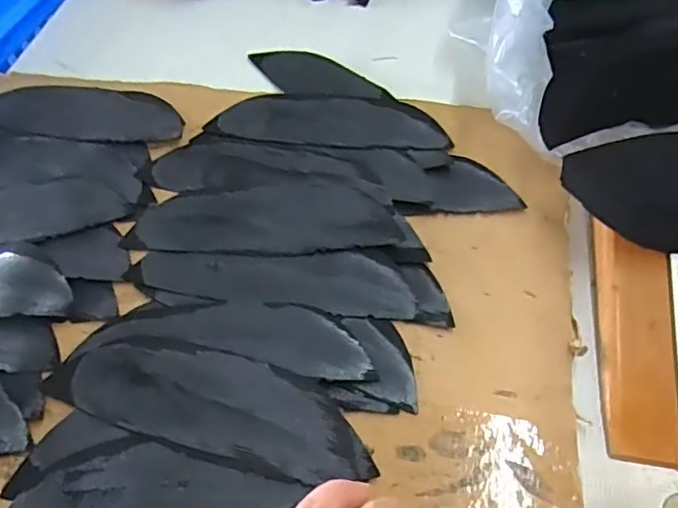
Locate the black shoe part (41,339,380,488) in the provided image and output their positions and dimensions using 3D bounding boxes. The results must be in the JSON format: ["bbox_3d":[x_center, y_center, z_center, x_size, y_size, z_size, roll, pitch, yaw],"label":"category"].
[{"bbox_3d":[-0.058,0.068,0.274,0.152,0.005,0.047,14,58,10],"label":"black shoe part"}]

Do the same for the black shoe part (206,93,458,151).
[{"bbox_3d":[-0.005,-0.087,0.384,0.149,0.004,0.055,6,51,7],"label":"black shoe part"}]

